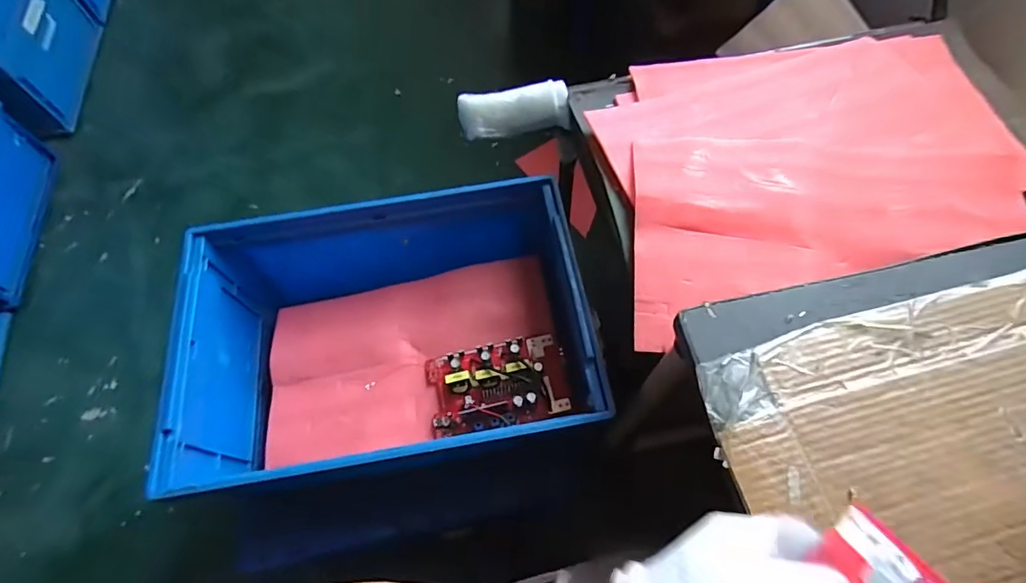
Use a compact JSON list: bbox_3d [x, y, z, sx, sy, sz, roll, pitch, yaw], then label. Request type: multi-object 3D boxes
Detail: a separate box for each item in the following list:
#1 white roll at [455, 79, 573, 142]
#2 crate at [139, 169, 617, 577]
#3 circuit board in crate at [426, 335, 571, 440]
[{"bbox_3d":[0.001,-0.258,0.704,0.155,0.055,0.047,-7,62,-2],"label":"white roll"},{"bbox_3d":[-0.182,0.071,0.720,0.547,0.199,0.355,-8,62,-3],"label":"crate"},{"bbox_3d":[-0.027,0.134,0.730,0.197,0.037,0.120,-12,62,-4],"label":"circuit board in crate"}]

